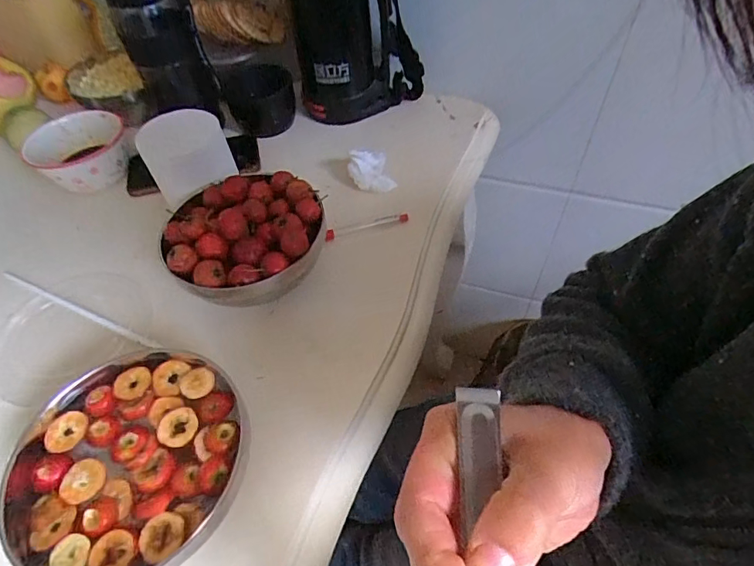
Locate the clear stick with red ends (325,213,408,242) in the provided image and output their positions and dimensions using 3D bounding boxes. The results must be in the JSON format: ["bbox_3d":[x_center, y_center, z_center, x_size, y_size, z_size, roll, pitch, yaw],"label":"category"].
[{"bbox_3d":[-0.011,-0.063,0.501,0.093,0.008,0.010,-14,52,-7],"label":"clear stick with red ends"}]

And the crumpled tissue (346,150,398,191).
[{"bbox_3d":[-0.007,-0.138,0.541,0.052,0.039,0.045,-3,52,1],"label":"crumpled tissue"}]

